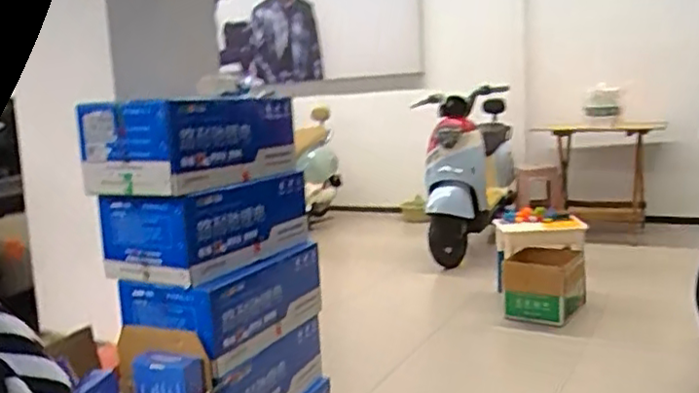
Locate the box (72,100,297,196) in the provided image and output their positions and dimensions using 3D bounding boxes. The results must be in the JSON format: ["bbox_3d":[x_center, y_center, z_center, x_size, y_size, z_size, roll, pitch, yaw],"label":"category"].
[{"bbox_3d":[-0.379,-0.133,1.580,0.309,0.195,0.438,2,10,32],"label":"box"}]

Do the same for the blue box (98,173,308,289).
[{"bbox_3d":[-0.348,0.064,1.624,0.281,0.188,0.480,2,10,32],"label":"blue box"}]

